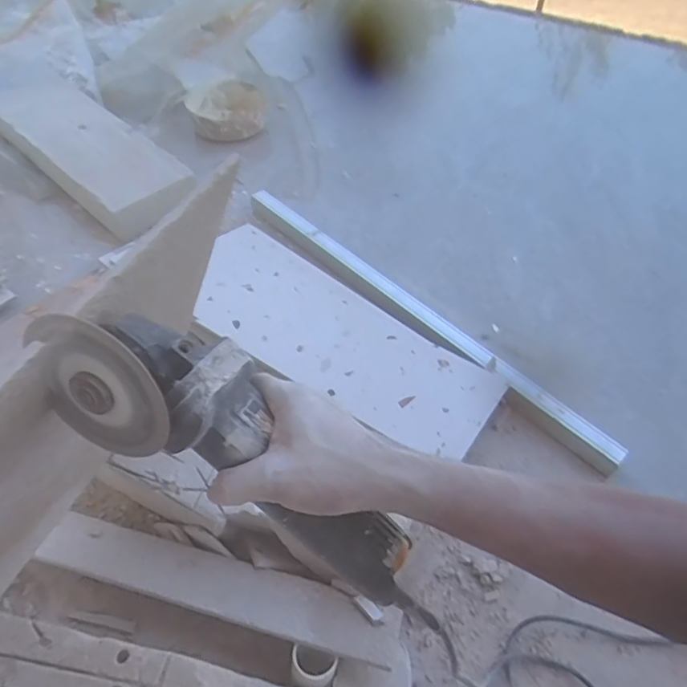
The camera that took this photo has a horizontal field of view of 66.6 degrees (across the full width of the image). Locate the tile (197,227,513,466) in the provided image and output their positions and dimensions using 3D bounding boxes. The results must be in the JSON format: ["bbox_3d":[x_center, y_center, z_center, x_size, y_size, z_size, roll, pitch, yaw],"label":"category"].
[{"bbox_3d":[-0.035,-0.029,0.859,0.592,0.027,0.238,30,54,26],"label":"tile"}]

